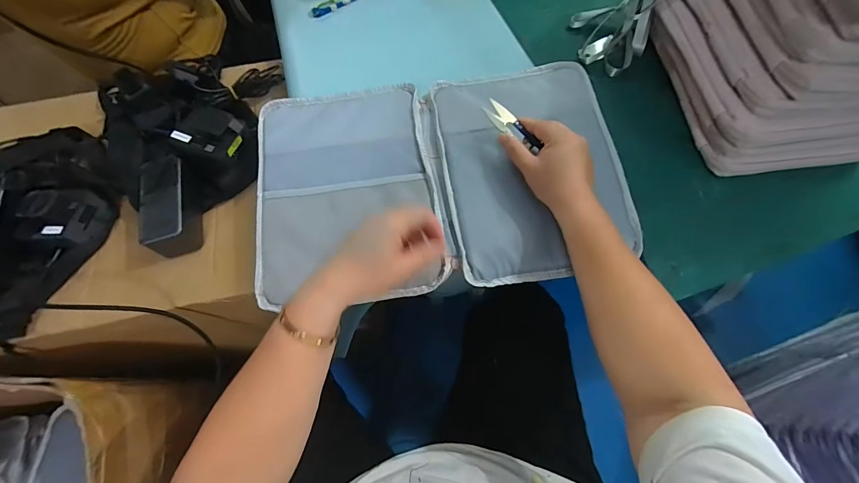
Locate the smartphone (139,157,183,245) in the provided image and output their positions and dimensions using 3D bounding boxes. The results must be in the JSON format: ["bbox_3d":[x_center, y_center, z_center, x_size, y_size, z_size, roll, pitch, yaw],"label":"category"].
[{"bbox_3d":[-0.353,-0.056,0.478,0.054,0.011,0.124,-16,68,-1],"label":"smartphone"}]

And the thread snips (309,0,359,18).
[{"bbox_3d":[-0.145,-0.405,0.614,0.125,0.018,0.022,-38,72,-13],"label":"thread snips"}]

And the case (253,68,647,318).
[{"bbox_3d":[0.011,-0.082,0.462,0.447,0.032,0.285,-8,68,-1],"label":"case"}]

